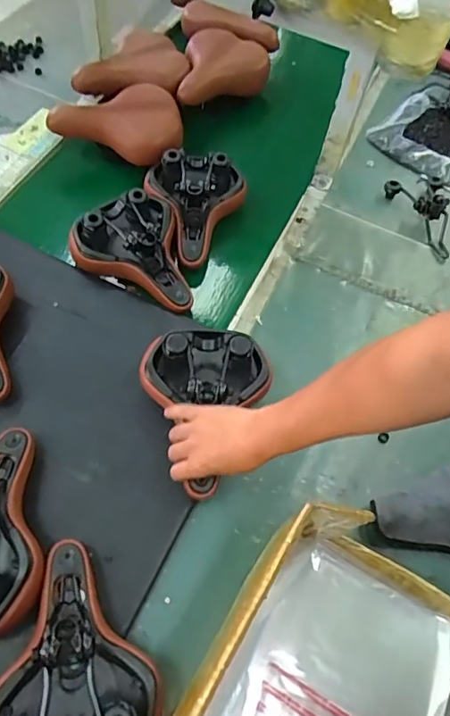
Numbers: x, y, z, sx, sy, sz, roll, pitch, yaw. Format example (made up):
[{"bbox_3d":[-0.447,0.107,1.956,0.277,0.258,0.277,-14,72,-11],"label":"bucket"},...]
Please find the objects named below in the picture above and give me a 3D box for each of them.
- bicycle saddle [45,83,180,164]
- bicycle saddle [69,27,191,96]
[{"bbox_3d":[-0.212,-0.477,1.062,0.267,0.093,0.161,8,60,-2],"label":"bicycle saddle"},{"bbox_3d":[-0.212,-0.636,1.138,0.249,0.101,0.093,-26,67,-19],"label":"bicycle saddle"}]

